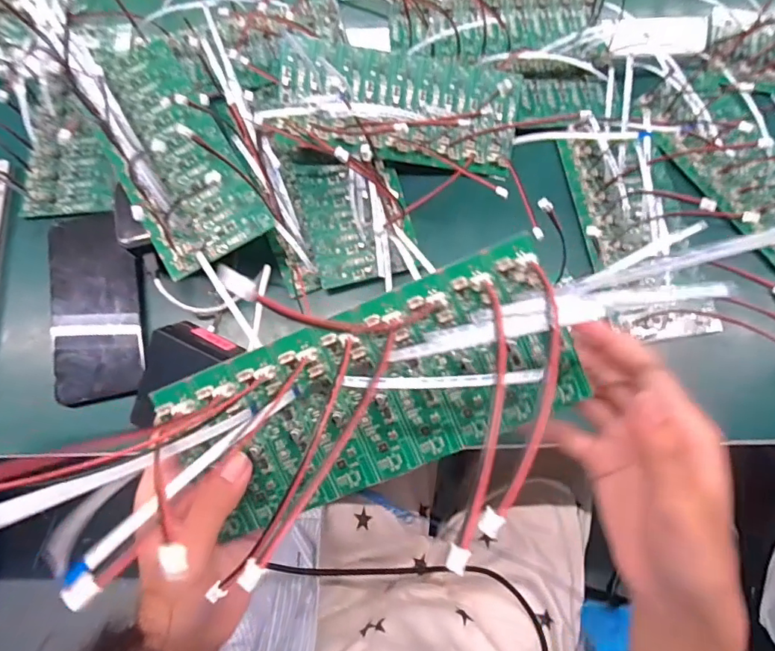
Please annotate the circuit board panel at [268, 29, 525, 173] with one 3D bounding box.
[{"bbox_3d":[0.010,-0.180,0.404,0.197,0.011,0.085,6,95,-9],"label":"circuit board panel"}]

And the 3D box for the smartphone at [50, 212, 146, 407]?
[{"bbox_3d":[-0.236,-0.016,0.395,0.070,0.011,0.152,-7,79,-3],"label":"smartphone"}]

